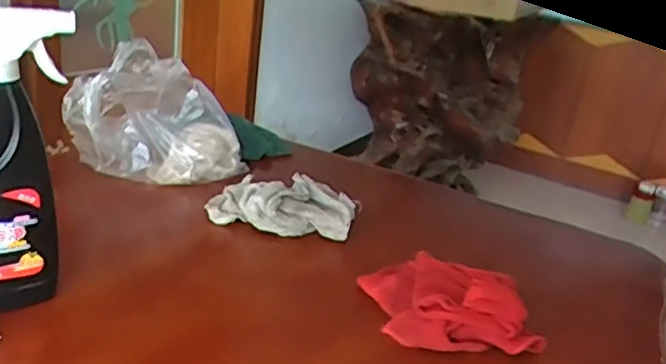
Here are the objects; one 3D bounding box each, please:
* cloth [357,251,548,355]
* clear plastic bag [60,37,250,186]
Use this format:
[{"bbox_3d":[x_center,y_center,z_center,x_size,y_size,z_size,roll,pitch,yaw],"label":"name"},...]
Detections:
[{"bbox_3d":[0.116,0.113,0.610,0.157,0.041,0.146,3,22,-12],"label":"cloth"},{"bbox_3d":[-0.237,-0.084,0.837,0.217,0.151,0.152,-3,24,-25],"label":"clear plastic bag"}]

